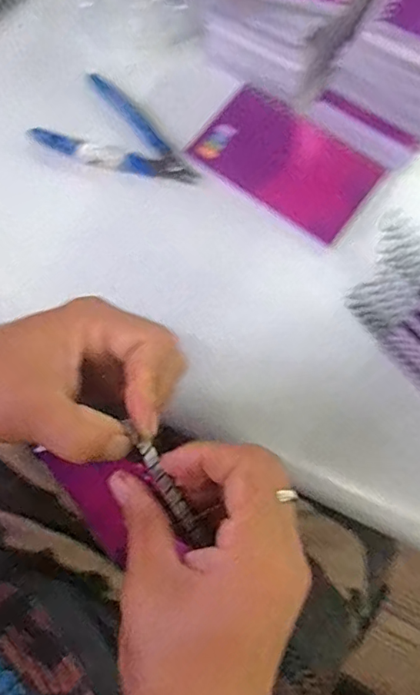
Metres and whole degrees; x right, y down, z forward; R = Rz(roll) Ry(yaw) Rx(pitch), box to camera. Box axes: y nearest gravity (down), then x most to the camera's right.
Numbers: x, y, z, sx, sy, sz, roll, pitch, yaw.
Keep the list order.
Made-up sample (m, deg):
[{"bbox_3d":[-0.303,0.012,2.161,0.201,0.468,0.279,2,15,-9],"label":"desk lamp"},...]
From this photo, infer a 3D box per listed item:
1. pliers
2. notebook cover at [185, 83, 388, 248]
[{"bbox_3d":[-0.064,-0.151,0.394,0.115,0.010,0.071,37,78,9],"label":"pliers"},{"bbox_3d":[0.055,-0.136,0.392,0.126,0.004,0.074,36,78,9],"label":"notebook cover"}]

